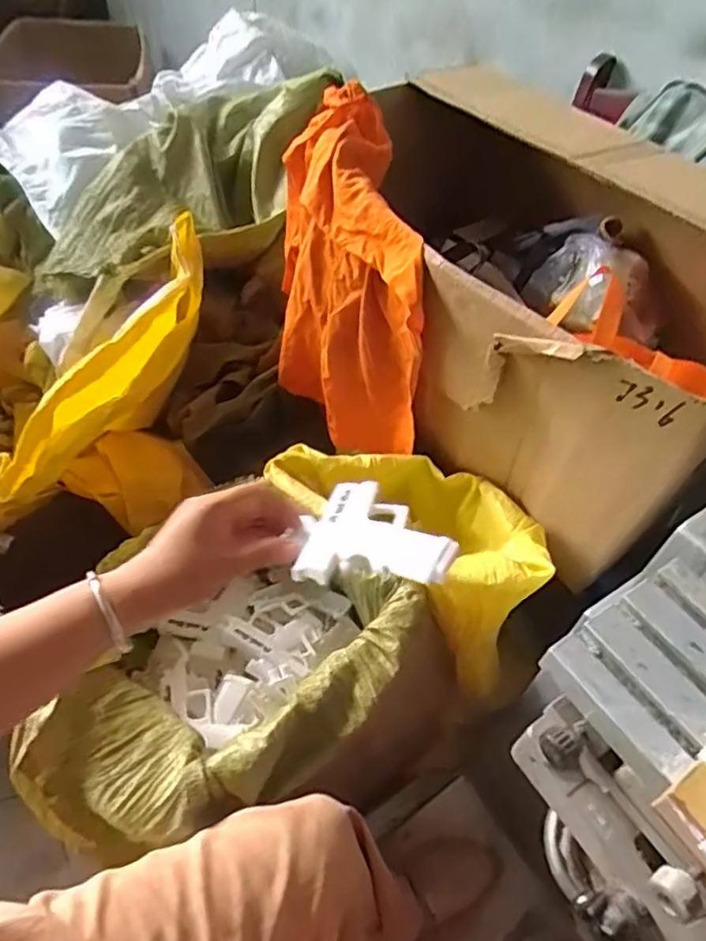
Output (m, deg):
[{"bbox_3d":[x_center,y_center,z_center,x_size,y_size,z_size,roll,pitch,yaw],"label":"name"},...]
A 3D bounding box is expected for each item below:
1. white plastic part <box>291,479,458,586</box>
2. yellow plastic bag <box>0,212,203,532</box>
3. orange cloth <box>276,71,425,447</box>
[{"bbox_3d":[-0.002,0.052,0.483,0.106,0.030,0.150,-14,27,-20],"label":"white plastic part"},{"bbox_3d":[-0.395,-0.142,0.963,0.185,0.121,0.553,39,86,25],"label":"yellow plastic bag"},{"bbox_3d":[-0.016,-0.257,0.948,0.152,0.423,0.364,-10,50,-16],"label":"orange cloth"}]

